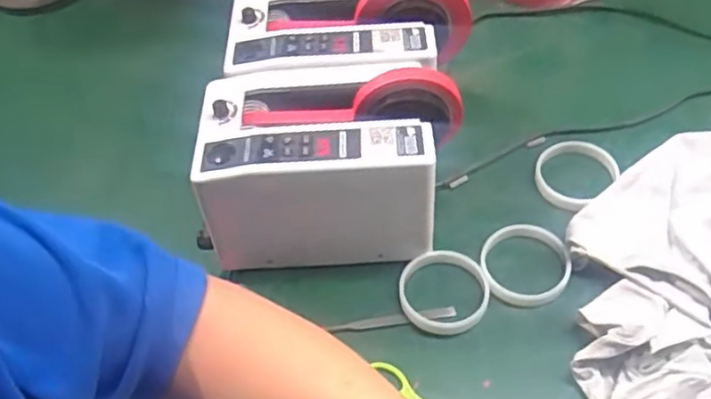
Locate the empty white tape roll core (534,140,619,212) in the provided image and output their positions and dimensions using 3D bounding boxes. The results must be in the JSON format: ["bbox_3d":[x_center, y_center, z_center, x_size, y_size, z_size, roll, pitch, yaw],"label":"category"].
[{"bbox_3d":[0.228,-0.029,0.681,0.087,0.023,0.079,-32,56,-18],"label":"empty white tape roll core"}]

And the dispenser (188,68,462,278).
[{"bbox_3d":[-0.022,-0.035,0.623,0.232,0.152,0.140,-1,53,5],"label":"dispenser"}]

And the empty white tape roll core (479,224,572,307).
[{"bbox_3d":[0.161,0.060,0.620,0.080,0.015,0.087,-10,52,-3],"label":"empty white tape roll core"}]

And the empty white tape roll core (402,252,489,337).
[{"bbox_3d":[0.083,0.087,0.611,0.082,0.017,0.082,-10,52,-2],"label":"empty white tape roll core"}]

